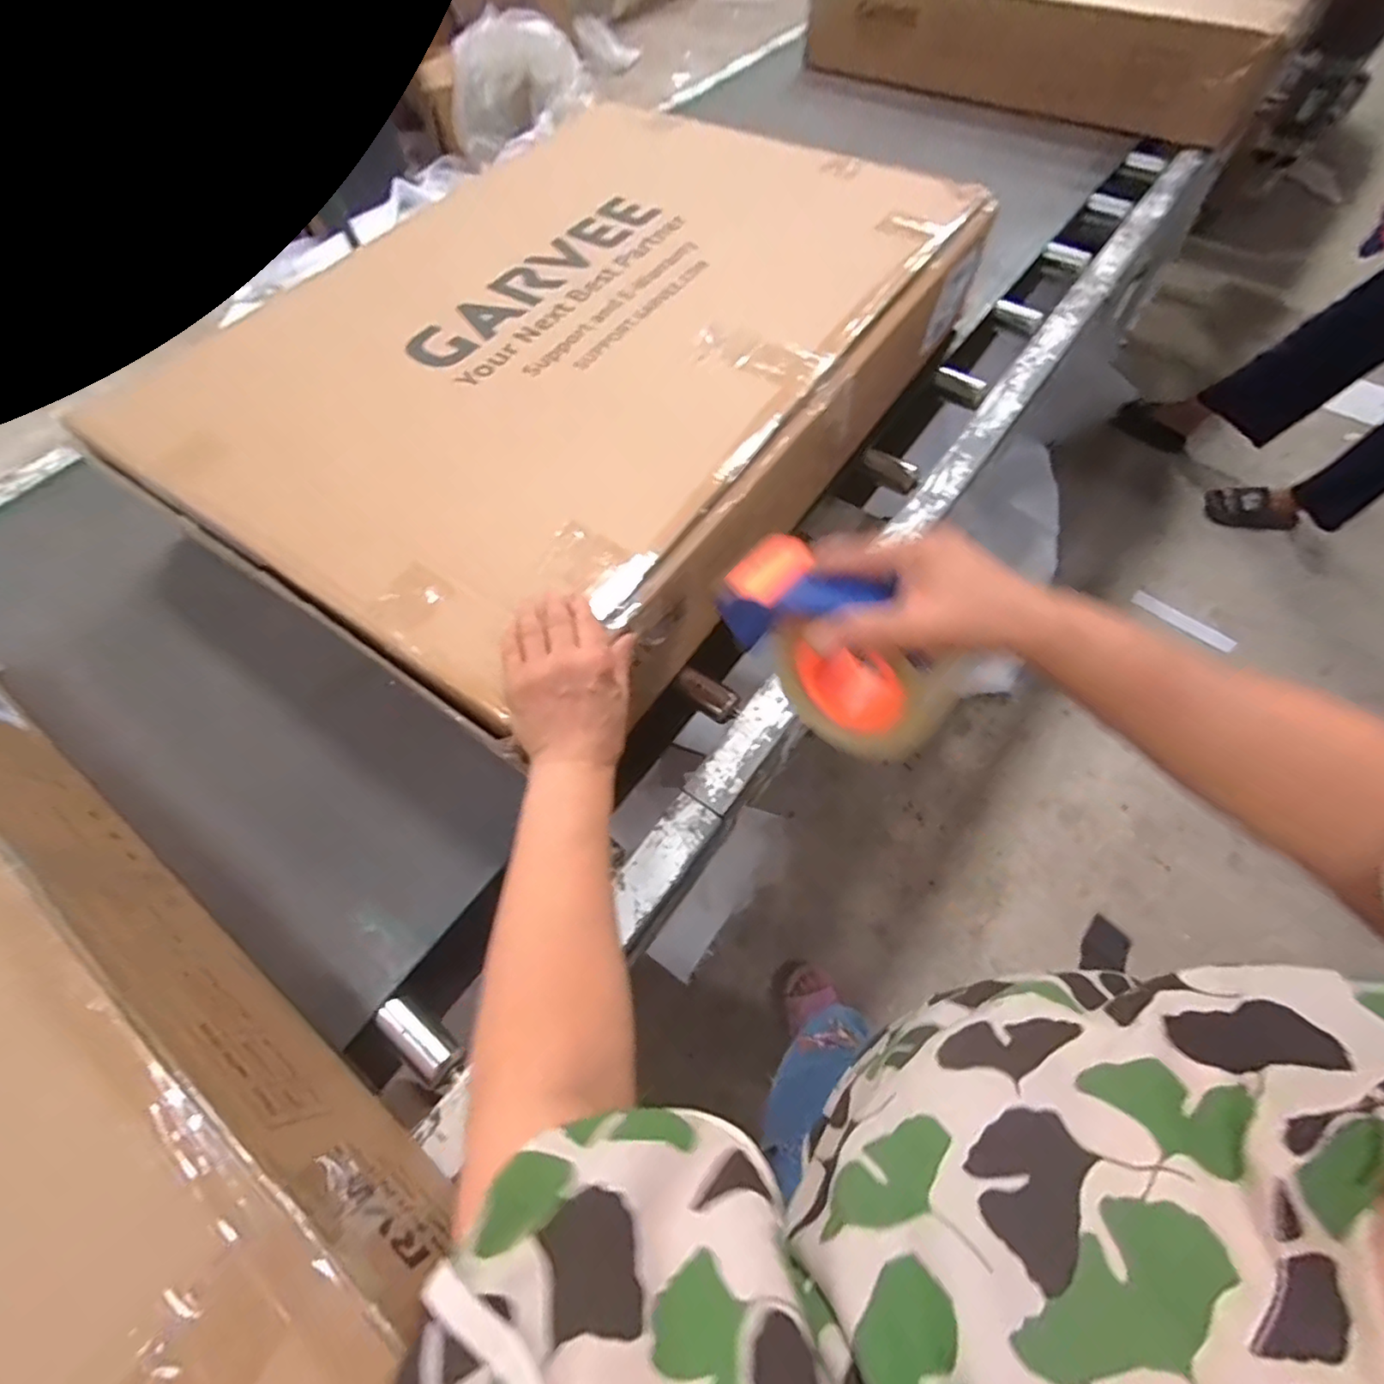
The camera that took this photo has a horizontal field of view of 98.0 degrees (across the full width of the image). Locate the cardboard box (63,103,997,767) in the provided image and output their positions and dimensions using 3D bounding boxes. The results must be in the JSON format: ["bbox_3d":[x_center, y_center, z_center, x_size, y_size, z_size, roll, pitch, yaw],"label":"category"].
[{"bbox_3d":[-0.106,-0.395,0.701,0.590,0.132,0.856,31,67,17],"label":"cardboard box"}]

